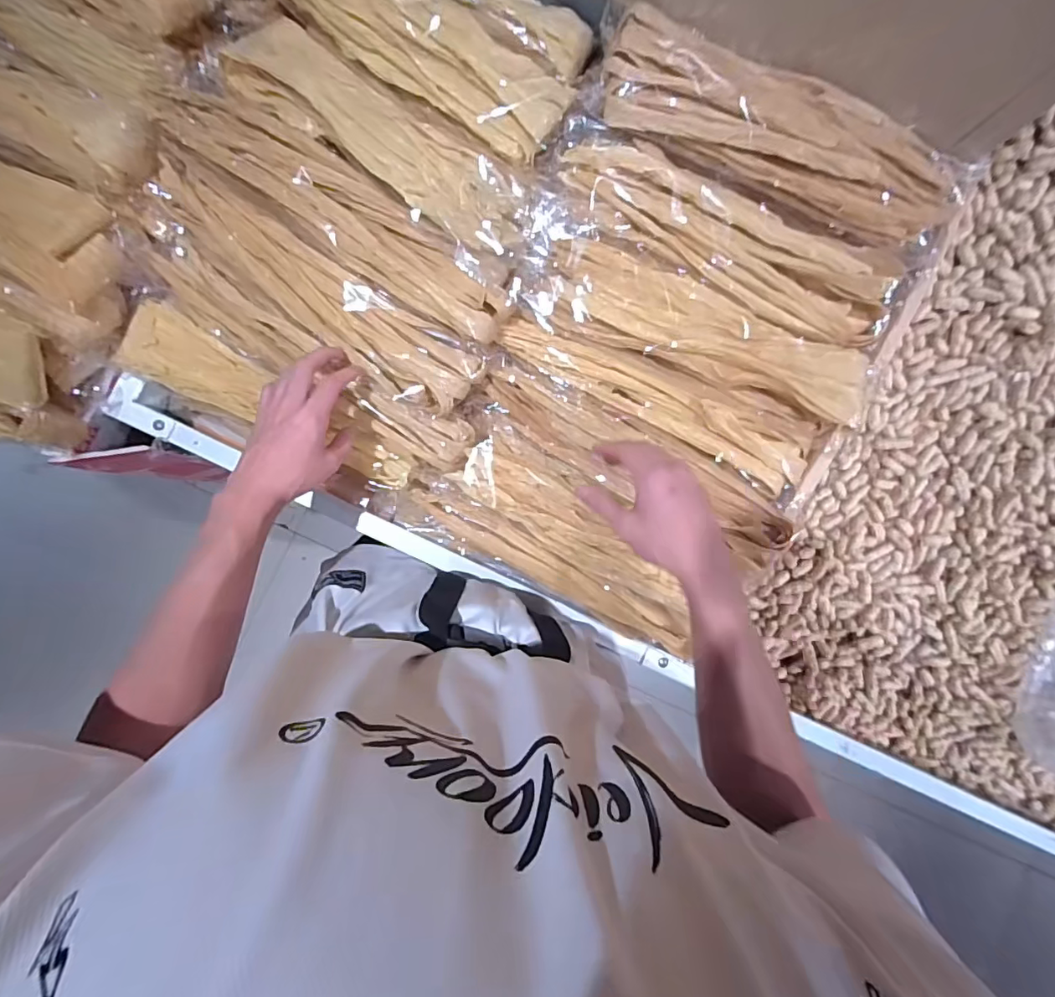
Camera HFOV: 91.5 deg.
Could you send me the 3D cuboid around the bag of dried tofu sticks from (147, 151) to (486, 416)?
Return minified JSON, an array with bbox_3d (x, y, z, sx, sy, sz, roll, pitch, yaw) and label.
[{"bbox_3d":[-0.249,-0.198,0.554,0.399,0.070,0.131,34,86,-2],"label":"bag of dried tofu sticks"}]

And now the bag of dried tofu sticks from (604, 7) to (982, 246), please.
[{"bbox_3d":[0.238,-0.344,0.496,0.348,0.062,0.096,28,86,-2],"label":"bag of dried tofu sticks"}]

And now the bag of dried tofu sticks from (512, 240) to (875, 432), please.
[{"bbox_3d":[0.168,-0.172,0.515,0.349,0.061,0.095,20,86,-3],"label":"bag of dried tofu sticks"}]

